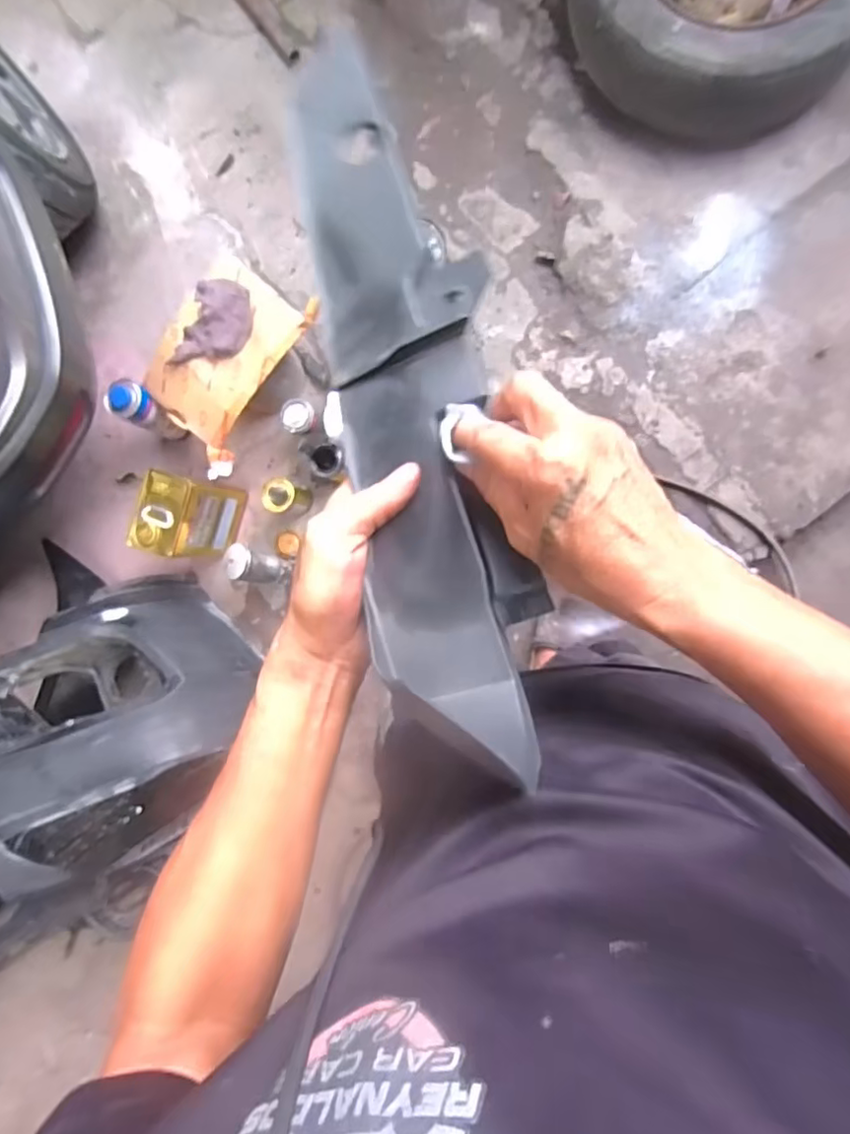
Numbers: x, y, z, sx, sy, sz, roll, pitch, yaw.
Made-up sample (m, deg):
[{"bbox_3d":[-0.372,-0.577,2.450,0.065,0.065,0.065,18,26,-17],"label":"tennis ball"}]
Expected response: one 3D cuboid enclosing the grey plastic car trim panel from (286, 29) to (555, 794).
[{"bbox_3d":[-0.012,-0.121,0.362,0.098,0.029,0.468,-14,78,7],"label":"grey plastic car trim panel"}]

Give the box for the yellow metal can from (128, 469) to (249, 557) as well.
[{"bbox_3d":[-0.502,-0.108,1.291,0.126,0.229,0.163,13,94,8],"label":"yellow metal can"}]

